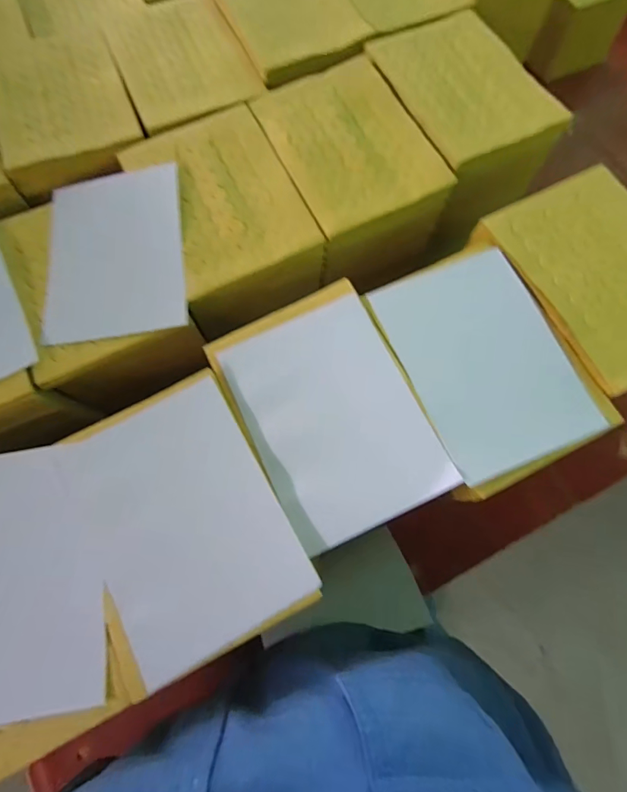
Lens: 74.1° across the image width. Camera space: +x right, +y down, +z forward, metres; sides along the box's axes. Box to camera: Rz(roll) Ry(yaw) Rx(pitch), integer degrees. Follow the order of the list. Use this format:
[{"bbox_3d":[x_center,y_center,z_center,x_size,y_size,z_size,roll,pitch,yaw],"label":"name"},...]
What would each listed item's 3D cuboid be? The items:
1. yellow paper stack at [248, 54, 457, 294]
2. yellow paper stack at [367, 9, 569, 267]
[{"bbox_3d":[0.033,-0.202,0.401,0.122,0.101,0.171,-26,71,-7],"label":"yellow paper stack"},{"bbox_3d":[0.144,-0.258,0.410,0.132,0.100,0.184,-20,67,-6],"label":"yellow paper stack"}]

